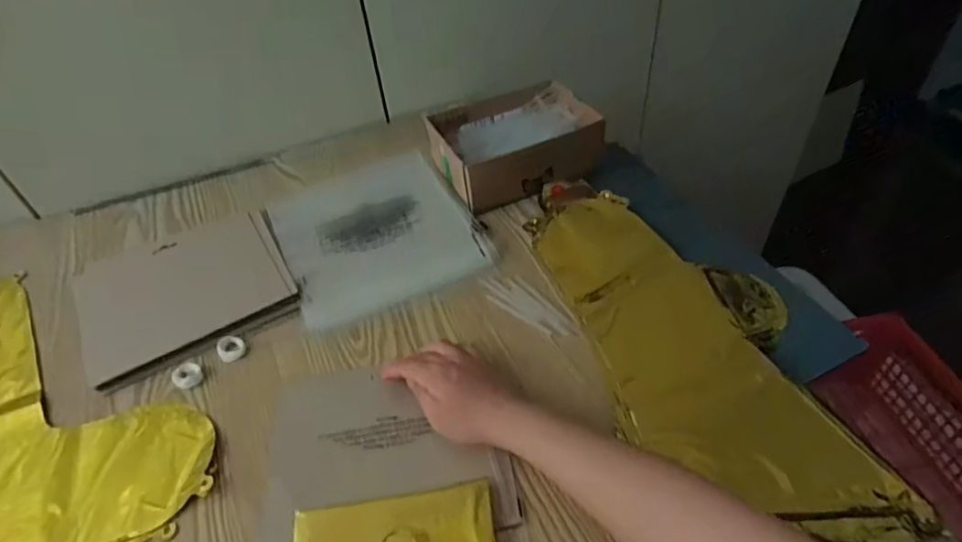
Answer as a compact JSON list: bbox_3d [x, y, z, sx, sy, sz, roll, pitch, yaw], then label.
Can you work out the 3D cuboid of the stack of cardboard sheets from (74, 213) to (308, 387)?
[{"bbox_3d":[-0.314,0.016,0.606,0.204,0.011,0.168,-24,49,-17],"label":"stack of cardboard sheets"}]

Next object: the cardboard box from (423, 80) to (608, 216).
[{"bbox_3d":[0.041,-0.152,0.687,0.200,0.064,0.128,-16,47,-10],"label":"cardboard box"}]

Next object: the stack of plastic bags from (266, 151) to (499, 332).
[{"bbox_3d":[-0.119,-0.048,0.649,0.206,0.012,0.221,-22,48,-15],"label":"stack of plastic bags"}]

